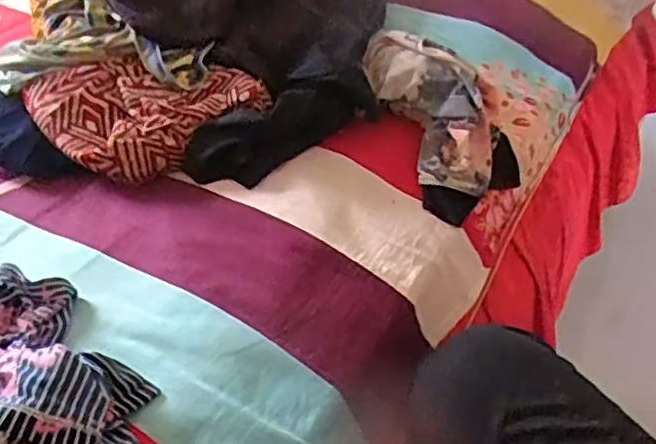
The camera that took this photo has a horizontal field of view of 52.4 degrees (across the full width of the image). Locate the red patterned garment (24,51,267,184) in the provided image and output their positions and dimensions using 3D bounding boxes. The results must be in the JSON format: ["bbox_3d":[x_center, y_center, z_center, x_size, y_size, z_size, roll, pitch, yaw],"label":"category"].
[{"bbox_3d":[-0.185,-0.108,0.684,0.244,0.066,0.126,-6,40,-4],"label":"red patterned garment"}]

